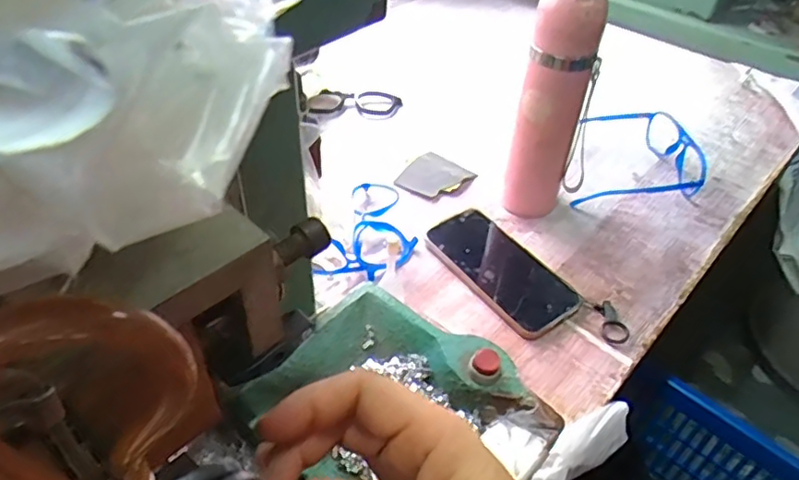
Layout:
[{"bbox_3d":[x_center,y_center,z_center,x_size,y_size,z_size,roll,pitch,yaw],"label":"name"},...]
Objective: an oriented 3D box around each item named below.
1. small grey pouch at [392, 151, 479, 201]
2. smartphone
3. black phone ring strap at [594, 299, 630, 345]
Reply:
[{"bbox_3d":[0.043,-0.074,0.695,0.071,0.009,0.076,31,51,26],"label":"small grey pouch"},{"bbox_3d":[0.102,0.027,0.587,0.084,0.012,0.158,-26,51,-27],"label":"smartphone"},{"bbox_3d":[0.197,0.075,0.545,0.024,0.004,0.049,1,44,-2],"label":"black phone ring strap"}]

